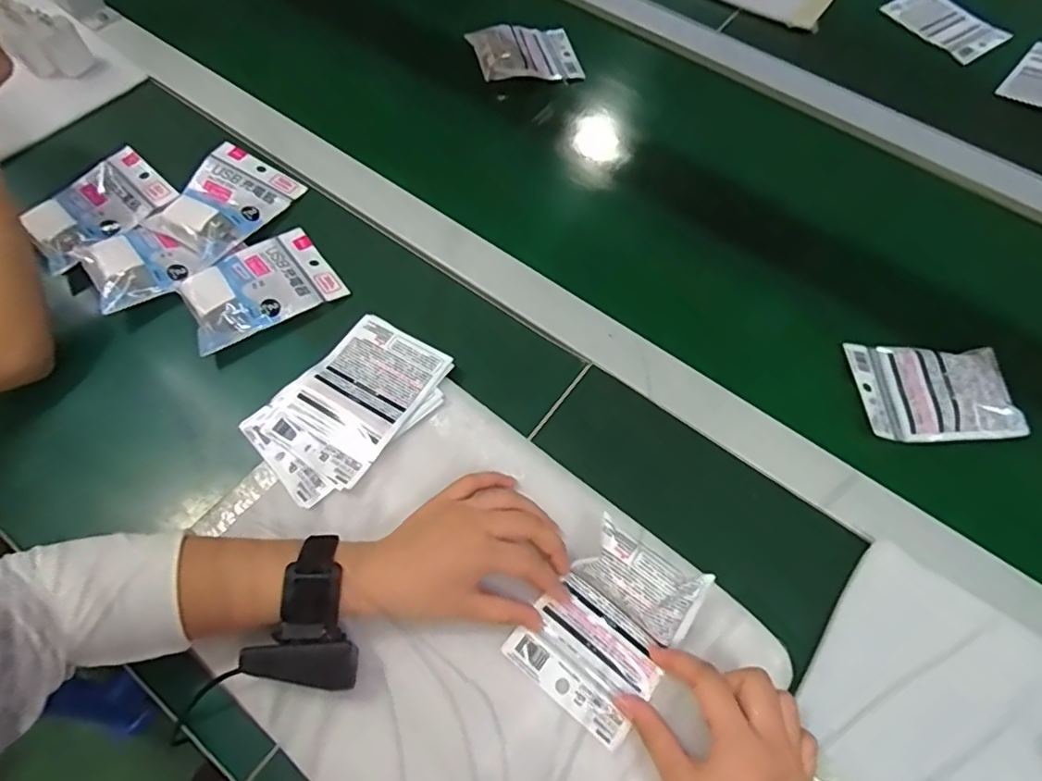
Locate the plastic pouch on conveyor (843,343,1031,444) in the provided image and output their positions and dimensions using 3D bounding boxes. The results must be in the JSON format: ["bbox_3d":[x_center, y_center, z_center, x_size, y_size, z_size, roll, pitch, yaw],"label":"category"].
[{"bbox_3d":[0.368,0.001,0.519,0.128,0.025,0.092,5,63,0],"label":"plastic pouch on conveyor"}]

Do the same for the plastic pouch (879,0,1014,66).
[{"bbox_3d":[0.561,-0.486,0.777,0.099,0.007,0.137,-35,69,-15],"label":"plastic pouch"}]

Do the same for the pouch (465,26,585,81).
[{"bbox_3d":[0.011,-0.413,0.720,0.138,0.033,0.088,-23,66,-13],"label":"pouch"}]

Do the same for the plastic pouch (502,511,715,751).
[{"bbox_3d":[0.061,0.161,0.402,0.091,0.043,0.116,37,67,15],"label":"plastic pouch"}]

